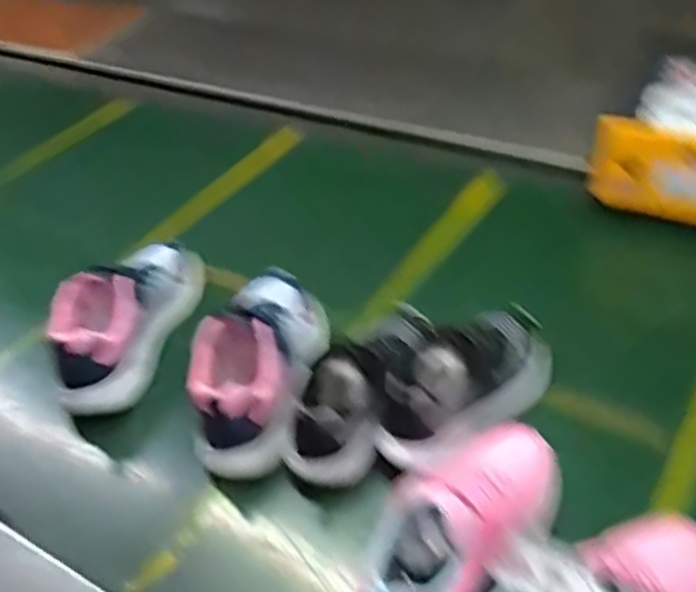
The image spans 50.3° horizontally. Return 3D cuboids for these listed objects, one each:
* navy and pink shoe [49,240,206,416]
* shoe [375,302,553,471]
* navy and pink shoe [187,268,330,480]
[{"bbox_3d":[-0.244,0.015,0.835,0.116,0.114,0.252,9,38,10],"label":"navy and pink shoe"},{"bbox_3d":[0.119,0.074,0.717,0.210,0.112,0.085,-22,44,-28],"label":"shoe"},{"bbox_3d":[-0.085,0.054,0.762,0.111,0.096,0.247,8,38,8],"label":"navy and pink shoe"}]

